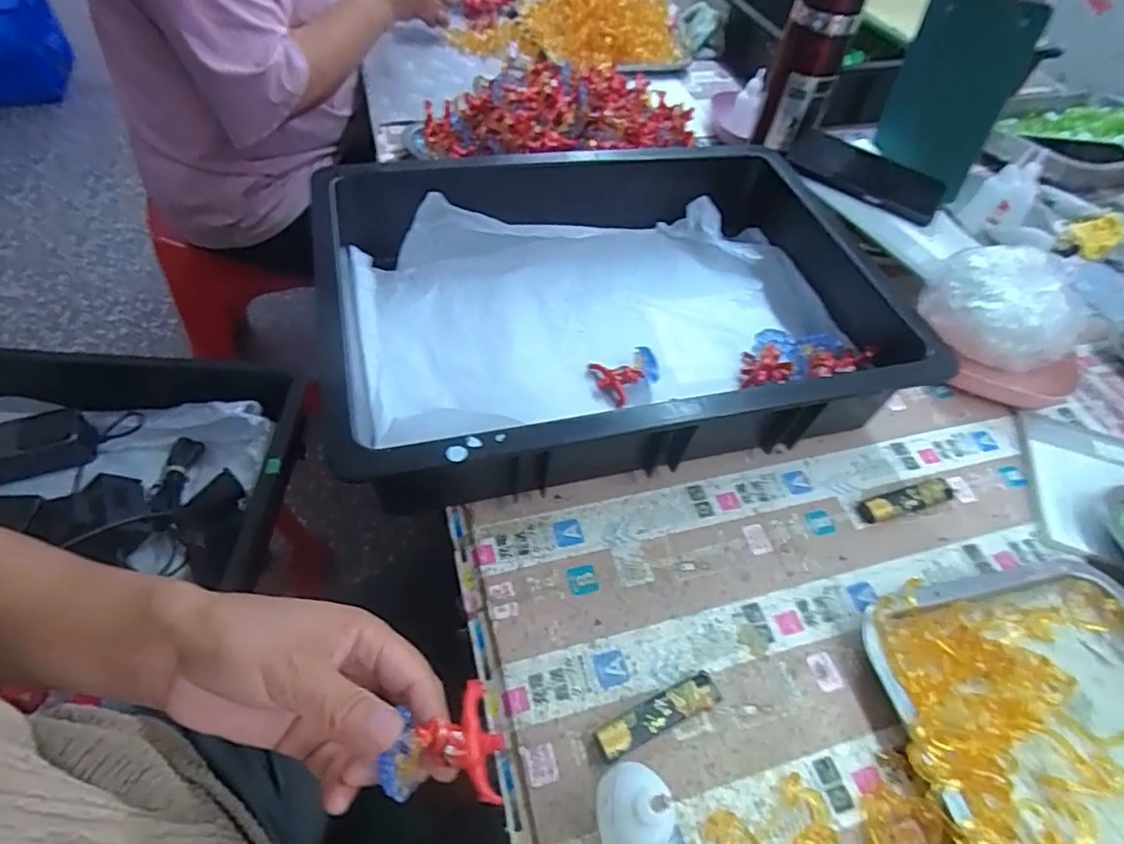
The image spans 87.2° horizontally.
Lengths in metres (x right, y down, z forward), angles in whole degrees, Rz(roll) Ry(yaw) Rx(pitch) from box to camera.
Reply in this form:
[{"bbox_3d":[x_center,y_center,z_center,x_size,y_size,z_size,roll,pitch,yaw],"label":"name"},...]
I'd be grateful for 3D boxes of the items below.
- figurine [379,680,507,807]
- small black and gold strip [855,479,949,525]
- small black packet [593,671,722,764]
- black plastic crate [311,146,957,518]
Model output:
[{"bbox_3d":[-0.053,0.145,0.268,0.052,0.021,0.045,3,53,-3],"label":"figurine"},{"bbox_3d":[0.269,0.062,0.462,0.078,0.014,0.019,-13,56,-14],"label":"small black and gold strip"},{"bbox_3d":[0.058,0.174,0.351,0.082,0.014,0.019,-19,58,-18],"label":"small black packet"},{"bbox_3d":[0.044,-0.099,0.505,0.421,0.098,0.318,-10,55,-12],"label":"black plastic crate"}]

